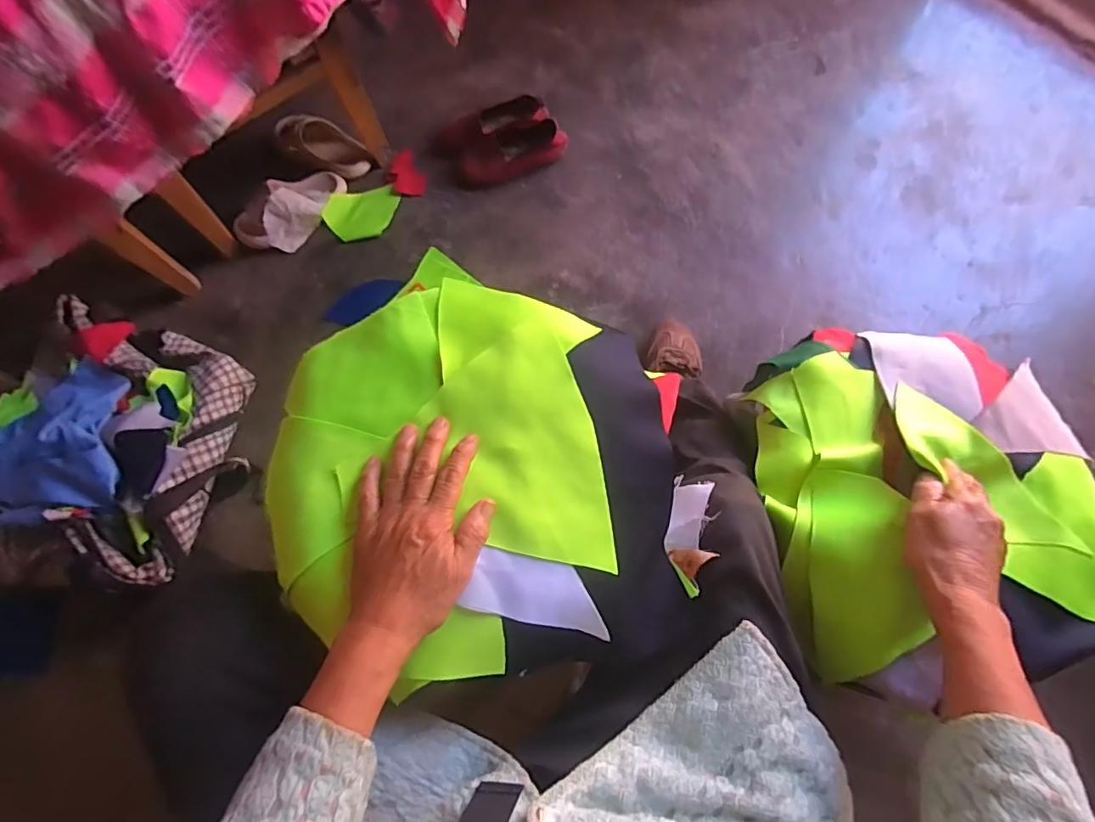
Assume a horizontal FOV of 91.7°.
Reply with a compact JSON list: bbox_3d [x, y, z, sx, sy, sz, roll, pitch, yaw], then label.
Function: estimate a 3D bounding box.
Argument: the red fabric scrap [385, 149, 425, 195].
[{"bbox_3d":[-0.291,-0.480,1.091,0.069,0.017,0.093,-30,86,-8],"label":"red fabric scrap"}]

